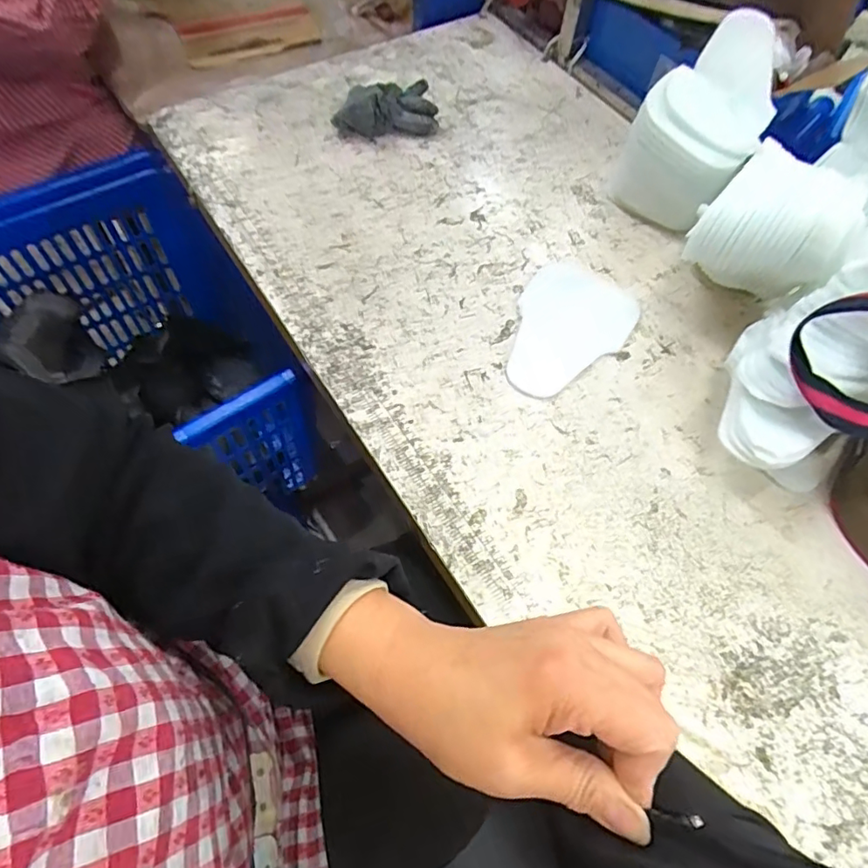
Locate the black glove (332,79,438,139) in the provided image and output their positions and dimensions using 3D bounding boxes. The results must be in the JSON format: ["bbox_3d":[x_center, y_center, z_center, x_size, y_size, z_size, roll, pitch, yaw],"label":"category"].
[{"bbox_3d":[-0.058,-0.395,0.674,0.126,0.048,0.051,-19,63,-13],"label":"black glove"}]

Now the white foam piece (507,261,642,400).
[{"bbox_3d":[0.130,-0.107,0.556,0.109,0.007,0.174,31,64,14],"label":"white foam piece"}]

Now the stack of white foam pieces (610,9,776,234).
[{"bbox_3d":[0.297,-0.333,0.610,0.118,0.145,0.167,36,66,16],"label":"stack of white foam pieces"}]

